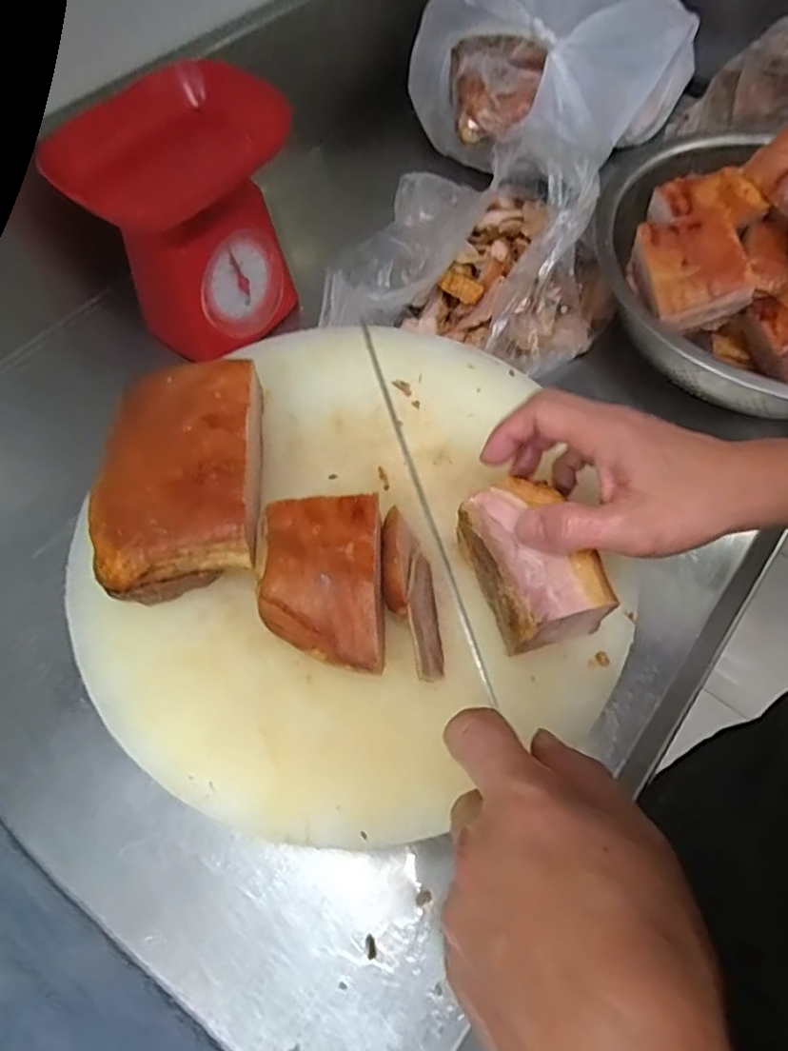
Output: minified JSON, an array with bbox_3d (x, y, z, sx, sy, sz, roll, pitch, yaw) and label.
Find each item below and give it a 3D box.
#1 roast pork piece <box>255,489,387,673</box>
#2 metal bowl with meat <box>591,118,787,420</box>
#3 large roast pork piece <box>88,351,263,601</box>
[{"bbox_3d":[-0.042,0.036,0.352,0.071,0.050,0.098,-1,62,0],"label":"roast pork piece"},{"bbox_3d":[0.345,-0.240,0.515,0.305,0.117,0.326,0,62,0],"label":"metal bowl with meat"},{"bbox_3d":[-0.134,-0.029,0.382,0.090,0.055,0.150,-5,62,-3],"label":"large roast pork piece"}]

